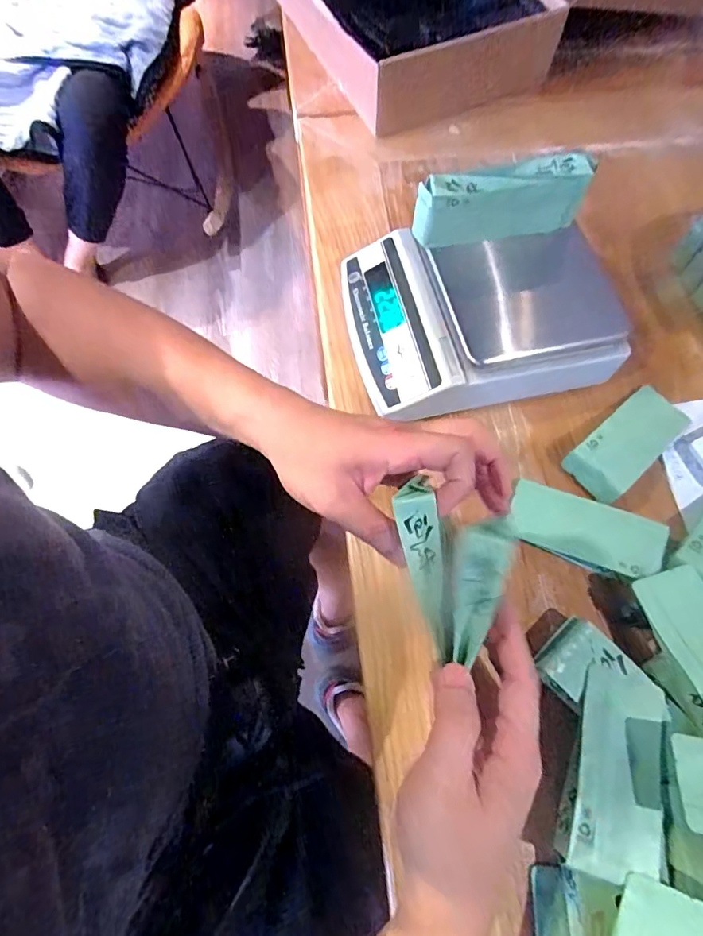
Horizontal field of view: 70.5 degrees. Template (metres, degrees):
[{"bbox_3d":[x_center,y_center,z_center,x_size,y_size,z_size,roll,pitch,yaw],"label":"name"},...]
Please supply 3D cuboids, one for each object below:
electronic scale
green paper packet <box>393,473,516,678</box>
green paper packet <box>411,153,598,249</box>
[{"bbox_3d":[0.124,-0.155,0.486,0.248,0.081,0.193,-9,69,-4],"label":"electronic scale"},{"bbox_3d":[0.062,0.054,0.284,0.053,0.037,0.098,-15,70,-6],"label":"green paper packet"},{"bbox_3d":[0.134,-0.237,0.448,0.152,0.056,0.031,-11,70,-5],"label":"green paper packet"}]

